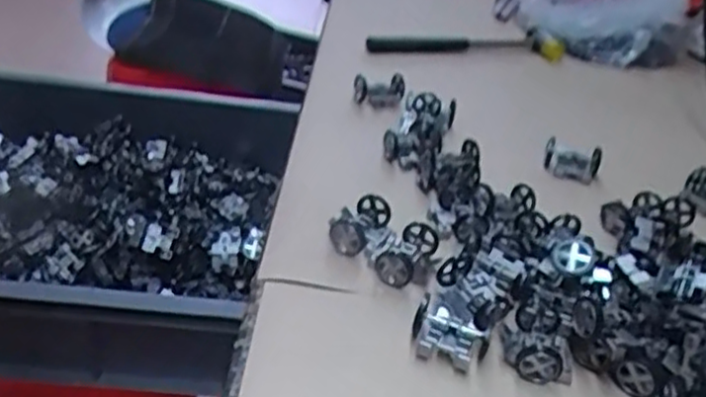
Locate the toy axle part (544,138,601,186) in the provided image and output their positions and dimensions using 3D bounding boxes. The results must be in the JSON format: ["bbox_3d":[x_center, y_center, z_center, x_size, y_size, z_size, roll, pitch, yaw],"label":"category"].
[{"bbox_3d":[0.200,-0.034,0.650,0.049,0.034,0.023,17,34,14],"label":"toy axle part"}]

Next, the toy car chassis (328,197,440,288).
[{"bbox_3d":[0.022,0.031,0.514,0.080,0.032,0.051,27,38,27],"label":"toy car chassis"}]

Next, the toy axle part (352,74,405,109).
[{"bbox_3d":[0.027,-0.110,0.723,0.051,0.025,0.044,8,33,0],"label":"toy axle part"}]

